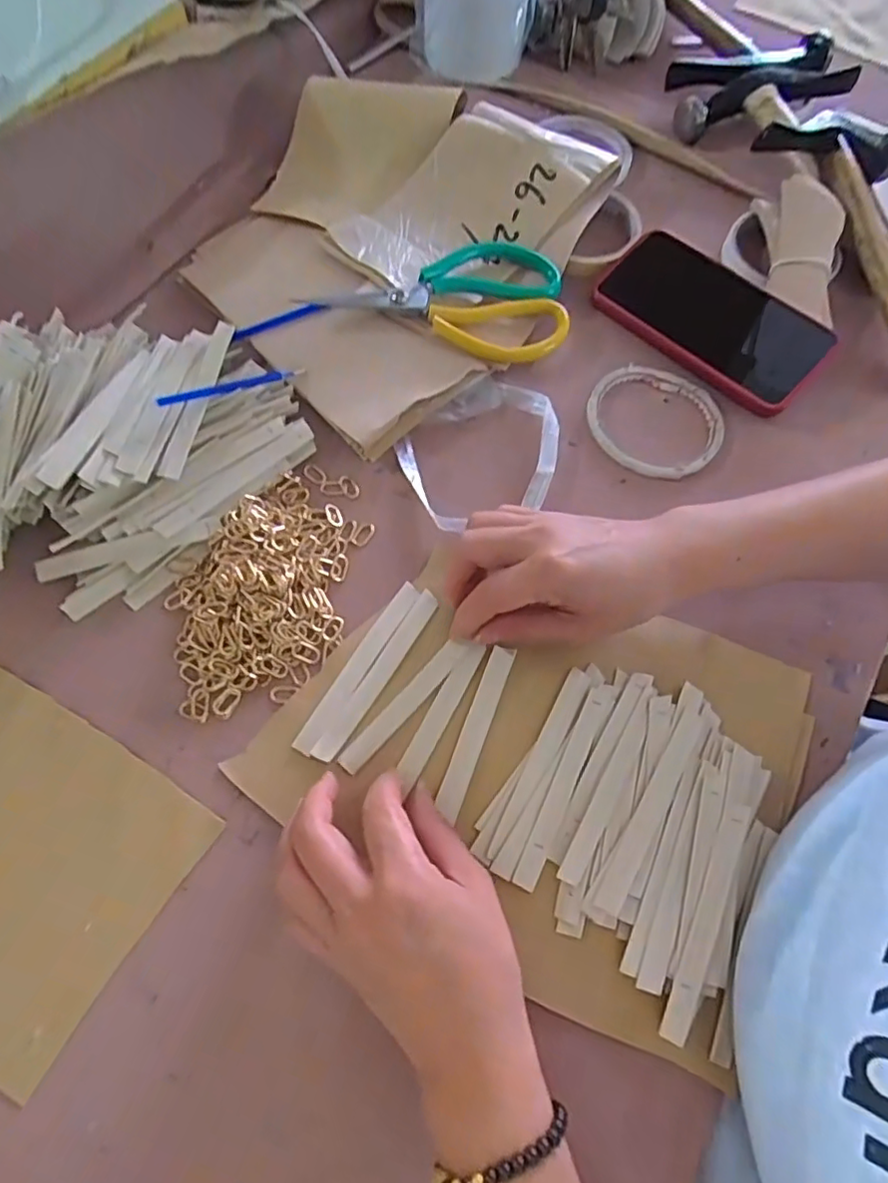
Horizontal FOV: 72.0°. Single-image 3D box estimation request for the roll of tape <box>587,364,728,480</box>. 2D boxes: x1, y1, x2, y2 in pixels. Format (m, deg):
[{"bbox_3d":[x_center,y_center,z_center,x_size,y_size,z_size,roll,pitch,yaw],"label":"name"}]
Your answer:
[{"bbox_3d":[0.148,-0.121,0.430,0.094,0.006,0.085,21,71,6],"label":"roll of tape"}]

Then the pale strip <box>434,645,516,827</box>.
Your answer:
[{"bbox_3d":[0.018,0.079,0.349,0.014,0.009,0.097,21,69,6],"label":"pale strip"}]

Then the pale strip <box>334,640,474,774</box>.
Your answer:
[{"bbox_3d":[-0.022,0.064,0.356,0.015,0.006,0.098,41,71,13],"label":"pale strip"}]

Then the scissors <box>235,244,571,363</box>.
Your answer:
[{"bbox_3d":[-0.023,-0.219,0.447,0.227,0.026,0.098,5,70,0],"label":"scissors"}]

